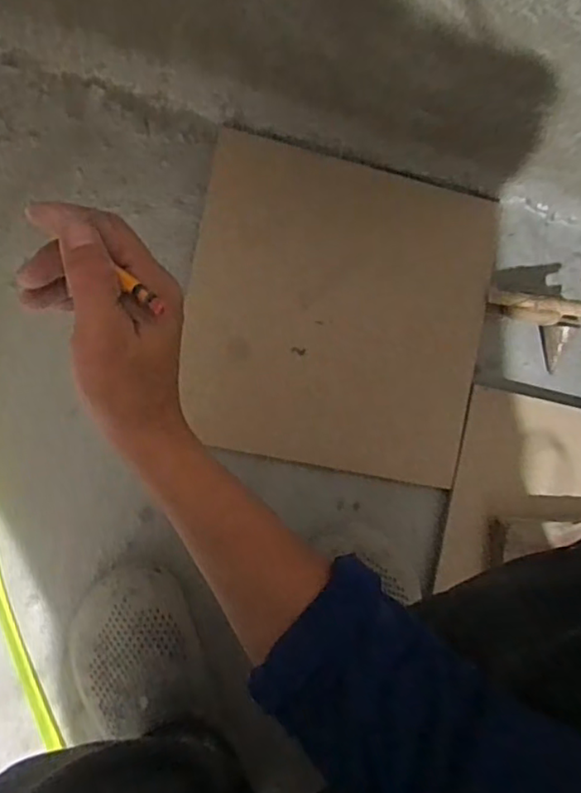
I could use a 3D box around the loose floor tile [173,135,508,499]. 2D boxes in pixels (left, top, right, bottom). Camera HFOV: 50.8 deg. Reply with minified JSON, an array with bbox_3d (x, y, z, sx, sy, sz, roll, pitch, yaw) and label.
[{"bbox_3d":[0.047,-0.079,0.582,0.288,0.009,0.289,12,89,-10],"label":"loose floor tile"}]

